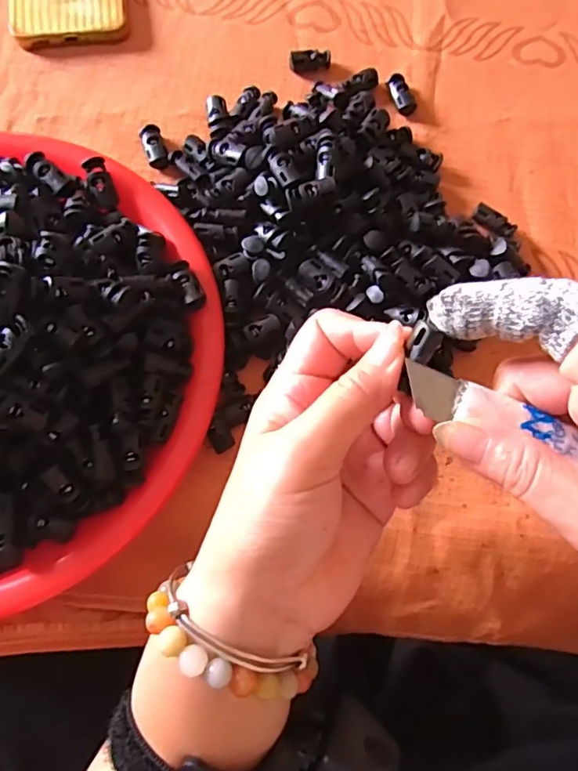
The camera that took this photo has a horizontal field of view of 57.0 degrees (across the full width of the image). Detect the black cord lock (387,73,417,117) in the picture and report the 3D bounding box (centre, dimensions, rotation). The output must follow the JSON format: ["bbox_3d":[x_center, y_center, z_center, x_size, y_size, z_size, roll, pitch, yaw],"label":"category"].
[{"bbox_3d":[0.075,-0.194,0.355,0.015,0.007,0.031,-13,75,-5],"label":"black cord lock"}]

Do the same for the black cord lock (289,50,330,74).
[{"bbox_3d":[0.015,-0.218,0.359,0.028,0.011,0.010,-11,75,-5],"label":"black cord lock"}]

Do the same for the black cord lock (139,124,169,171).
[{"bbox_3d":[-0.085,-0.150,0.335,0.013,0.009,0.031,-18,75,-7],"label":"black cord lock"}]

